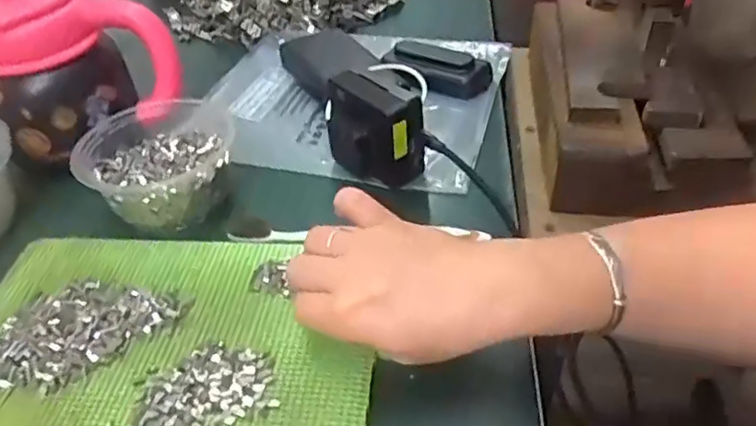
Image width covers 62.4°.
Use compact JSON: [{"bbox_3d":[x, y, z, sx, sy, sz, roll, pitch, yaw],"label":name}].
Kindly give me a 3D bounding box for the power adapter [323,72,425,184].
[{"bbox_3d":[-0.002,-0.060,0.477,0.073,0.073,0.032,24,49,28],"label":"power adapter"}]

